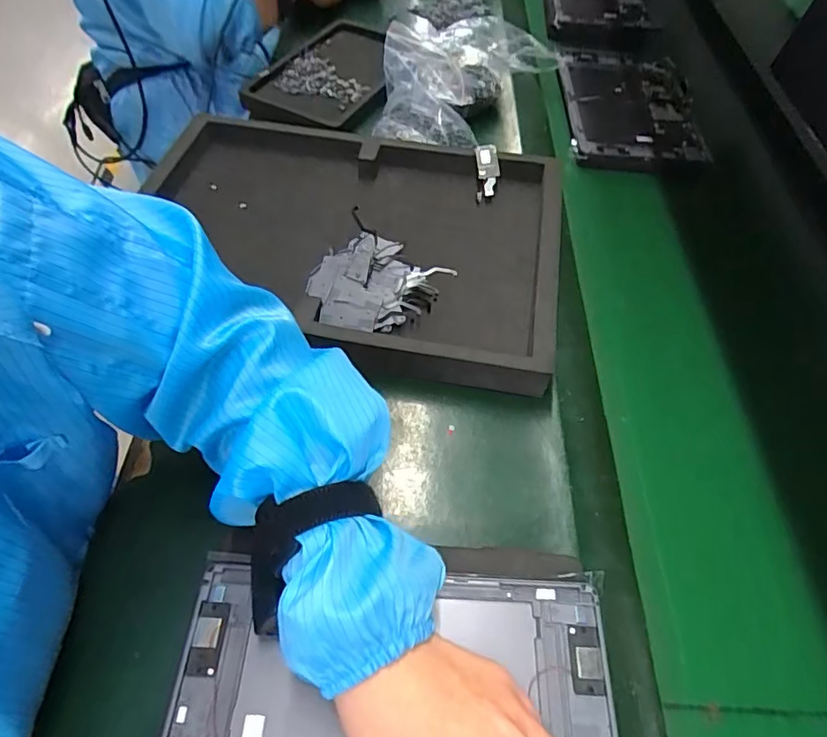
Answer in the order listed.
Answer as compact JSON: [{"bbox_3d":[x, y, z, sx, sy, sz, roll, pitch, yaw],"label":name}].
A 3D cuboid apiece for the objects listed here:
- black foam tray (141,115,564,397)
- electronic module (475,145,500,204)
[{"bbox_3d":[-0.070,-0.137,0.531,0.422,0.037,0.287,9,55,3],"label":"black foam tray"},{"bbox_3d":[0.081,-0.214,0.580,0.024,0.013,0.065,-2,86,8],"label":"electronic module"}]

